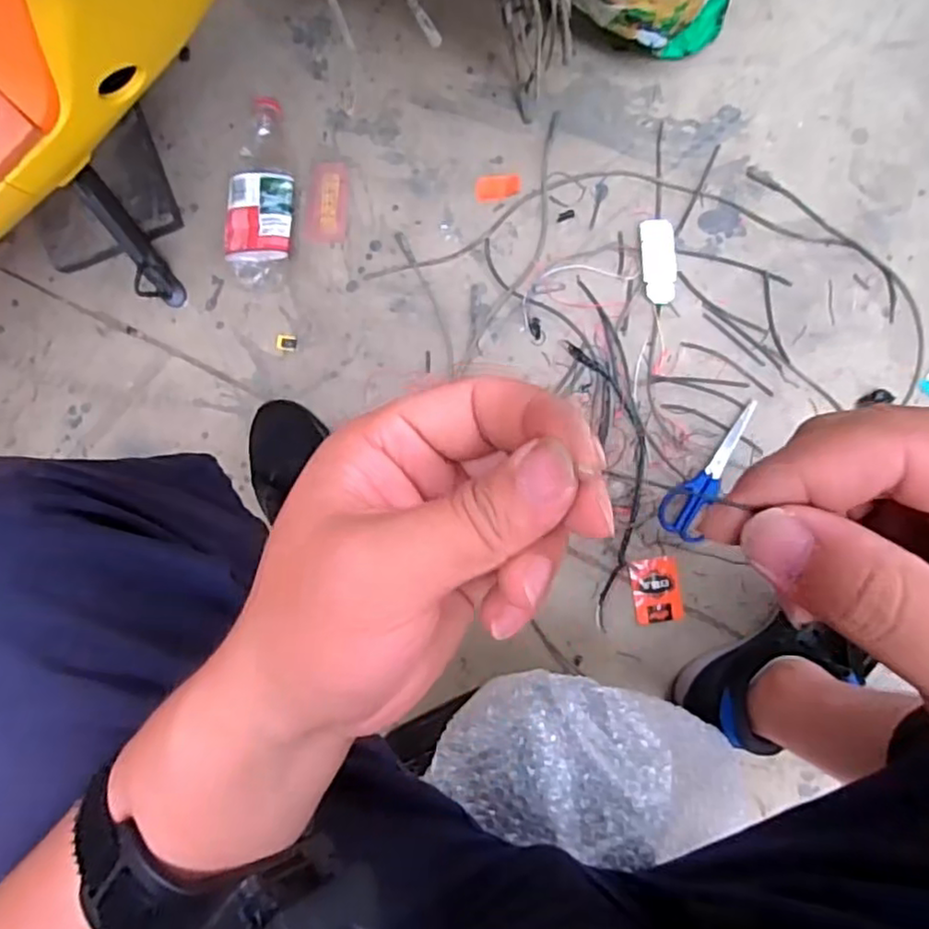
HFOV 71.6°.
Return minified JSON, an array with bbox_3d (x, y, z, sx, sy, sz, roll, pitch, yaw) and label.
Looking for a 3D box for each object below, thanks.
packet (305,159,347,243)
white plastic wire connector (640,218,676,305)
[{"bbox_3d":[-0.155,-0.302,0.741,0.047,0.007,0.089,8,91,4],"label":"packet"},{"bbox_3d":[0.217,-0.225,0.714,0.038,0.007,0.092,-5,90,4],"label":"white plastic wire connector"}]

